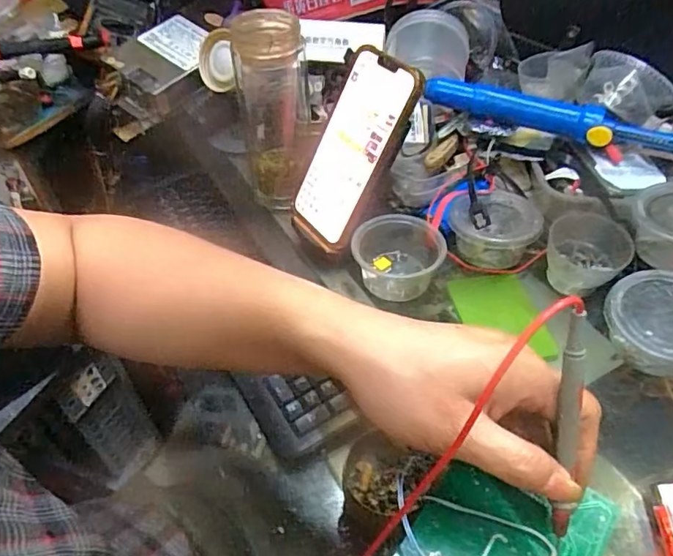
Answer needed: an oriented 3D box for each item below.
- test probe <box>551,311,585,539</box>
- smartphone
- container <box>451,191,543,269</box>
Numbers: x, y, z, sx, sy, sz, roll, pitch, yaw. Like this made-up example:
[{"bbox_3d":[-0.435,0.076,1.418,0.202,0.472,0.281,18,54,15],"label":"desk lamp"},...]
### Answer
[{"bbox_3d":[0.117,0.079,0.265,0.010,0.132,0.009,-4,17,-2],"label":"test probe"},{"bbox_3d":[0.013,-0.105,0.451,0.014,0.164,0.077,-2,35,-47],"label":"smartphone"},{"bbox_3d":[0.139,-0.044,0.470,0.074,0.045,0.071,6,47,8],"label":"container"}]

